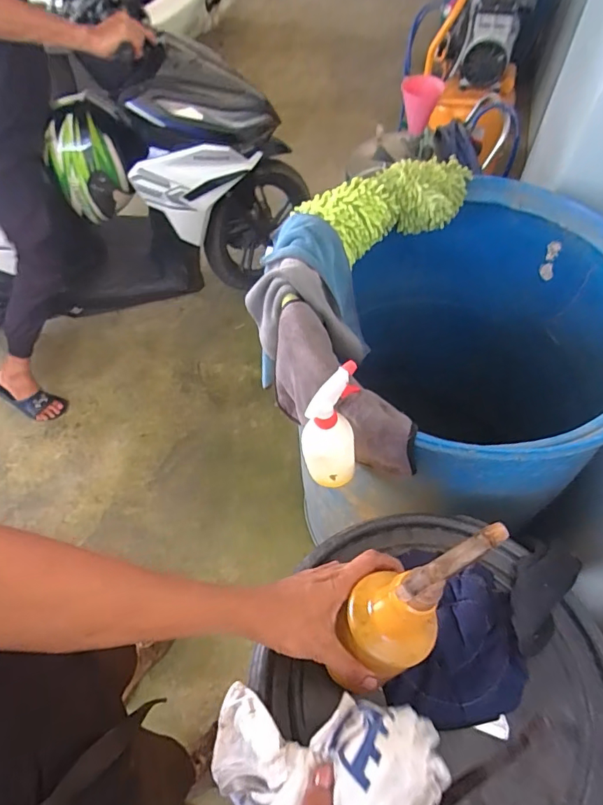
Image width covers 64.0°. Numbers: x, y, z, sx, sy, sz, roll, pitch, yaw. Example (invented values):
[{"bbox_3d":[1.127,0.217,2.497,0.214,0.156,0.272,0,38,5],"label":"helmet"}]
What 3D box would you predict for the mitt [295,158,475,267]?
[{"bbox_3d":[0.162,-0.350,0.877,0.323,0.079,0.137,-25,60,-13],"label":"mitt"}]

